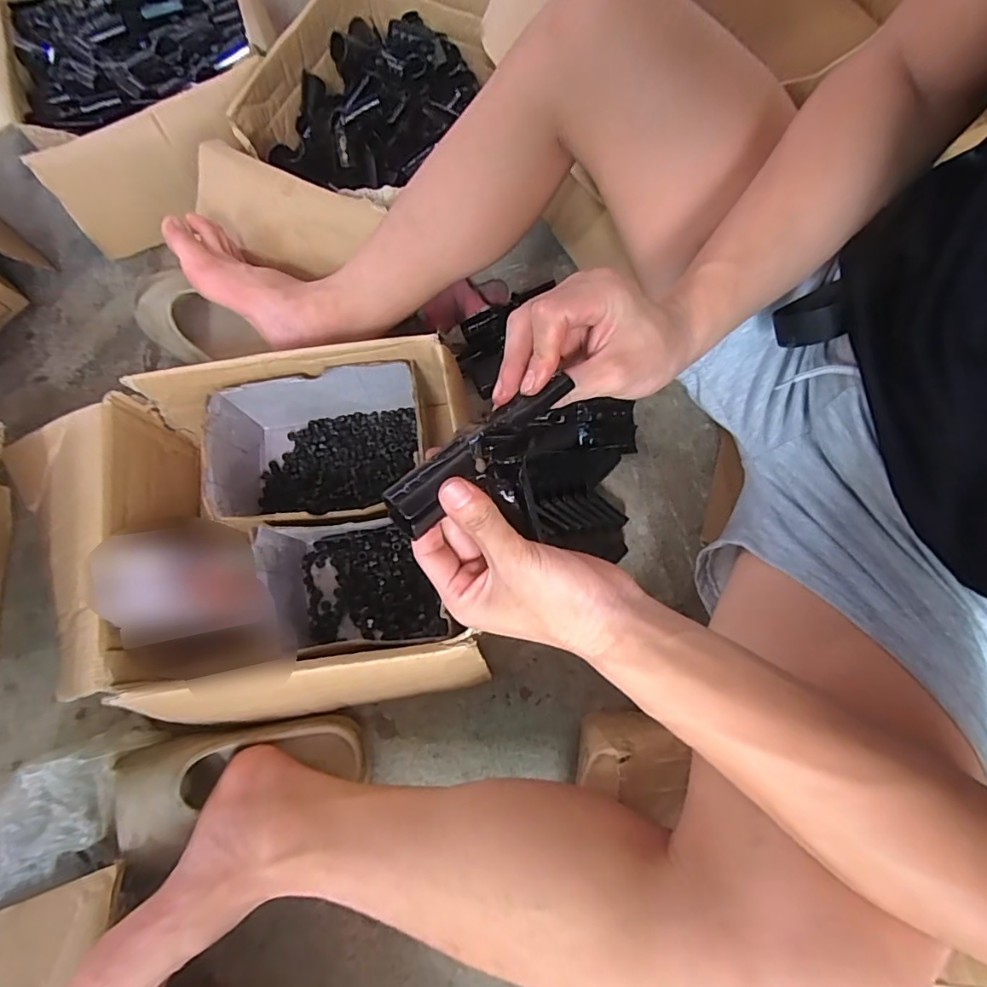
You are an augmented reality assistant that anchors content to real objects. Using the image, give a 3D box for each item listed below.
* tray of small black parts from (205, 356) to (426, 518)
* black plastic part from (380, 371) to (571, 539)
[{"bbox_3d":[-0.174,-0.035,0.538,0.210,0.096,0.145,-10,73,-1],"label":"tray of small black parts"},{"bbox_3d":[-0.007,-0.027,0.293,0.131,0.013,0.030,-41,76,-16],"label":"black plastic part"}]

